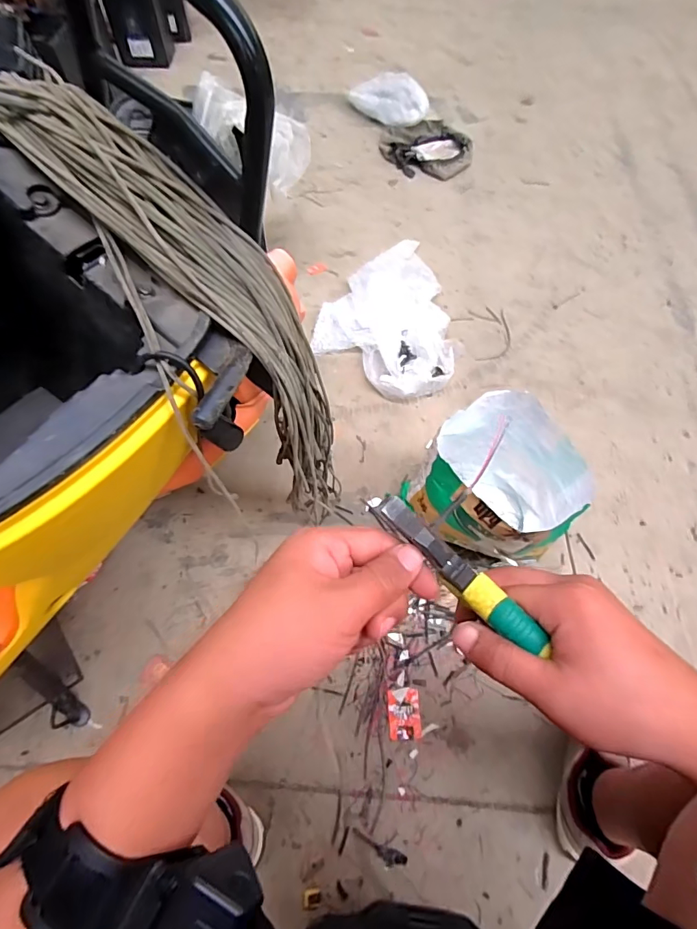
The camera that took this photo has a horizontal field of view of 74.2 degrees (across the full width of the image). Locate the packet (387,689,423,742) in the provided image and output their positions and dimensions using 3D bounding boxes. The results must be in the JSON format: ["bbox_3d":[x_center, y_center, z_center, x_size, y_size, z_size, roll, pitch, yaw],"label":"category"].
[{"bbox_3d":[0.088,0.395,0.730,0.049,0.007,0.070,-2,61,-4],"label":"packet"}]

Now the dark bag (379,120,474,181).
[{"bbox_3d":[0.263,-1.045,1.516,0.297,0.040,0.316,-31,67,-19],"label":"dark bag"}]

